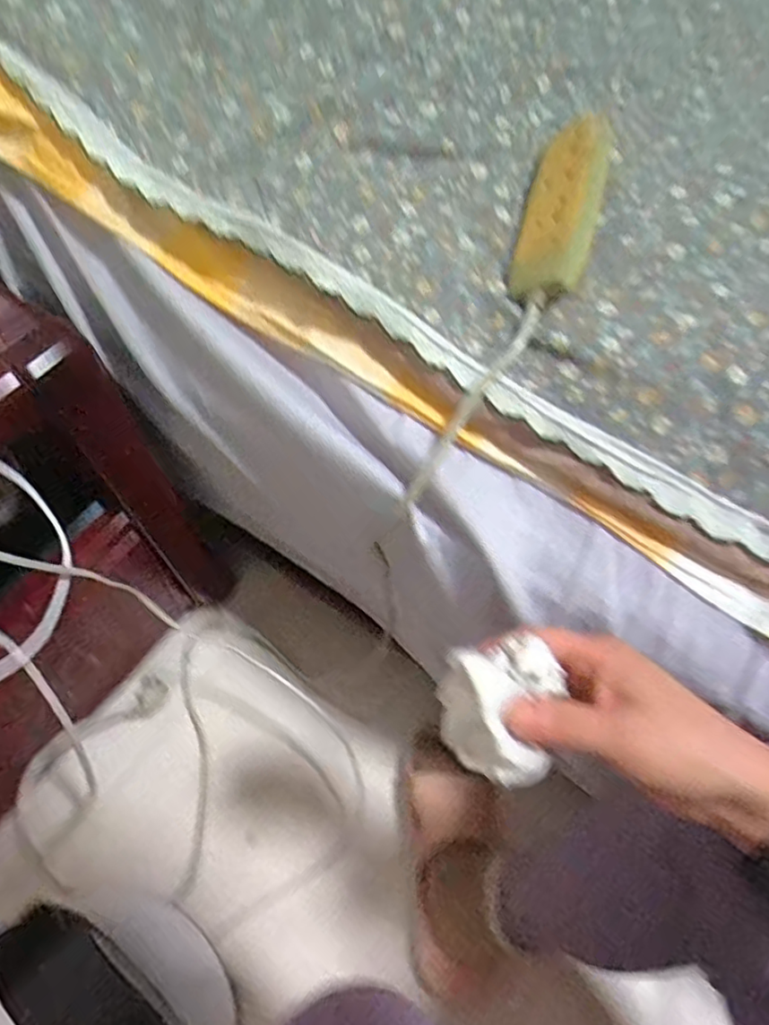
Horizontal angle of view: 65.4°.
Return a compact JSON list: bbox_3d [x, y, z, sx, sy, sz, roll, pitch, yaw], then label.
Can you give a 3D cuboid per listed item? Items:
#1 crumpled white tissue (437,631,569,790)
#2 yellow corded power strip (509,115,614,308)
[{"bbox_3d":[0.061,0.105,0.321,0.061,0.042,0.064,13,60,8],"label":"crumpled white tissue"},{"bbox_3d":[0.139,-0.242,0.461,0.054,0.034,0.188,14,60,8],"label":"yellow corded power strip"}]

